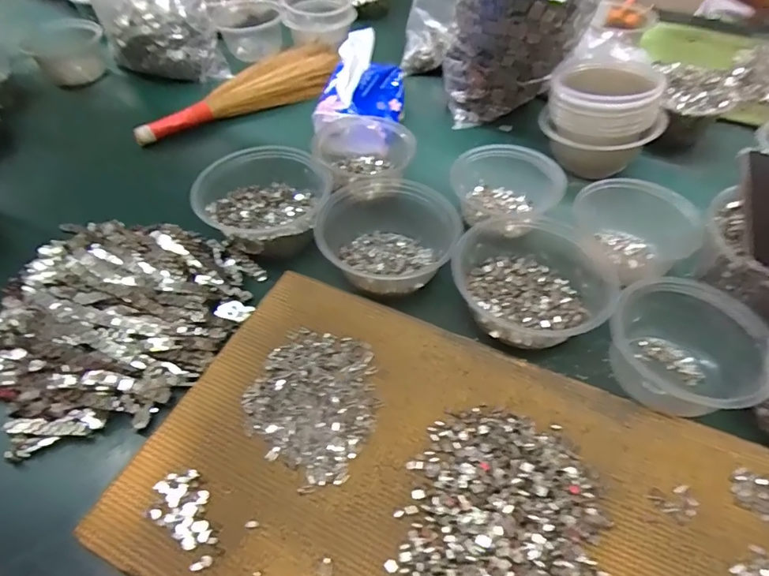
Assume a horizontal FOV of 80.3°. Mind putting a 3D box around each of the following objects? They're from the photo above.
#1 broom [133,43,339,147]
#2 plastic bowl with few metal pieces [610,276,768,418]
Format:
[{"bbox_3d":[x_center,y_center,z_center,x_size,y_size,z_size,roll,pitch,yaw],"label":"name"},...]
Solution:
[{"bbox_3d":[-0.203,-0.278,0.651,0.303,0.072,0.031,-29,57,-20],"label":"broom"},{"bbox_3d":[0.249,0.044,0.382,0.112,0.062,0.119,-1,52,1],"label":"plastic bowl with few metal pieces"}]

